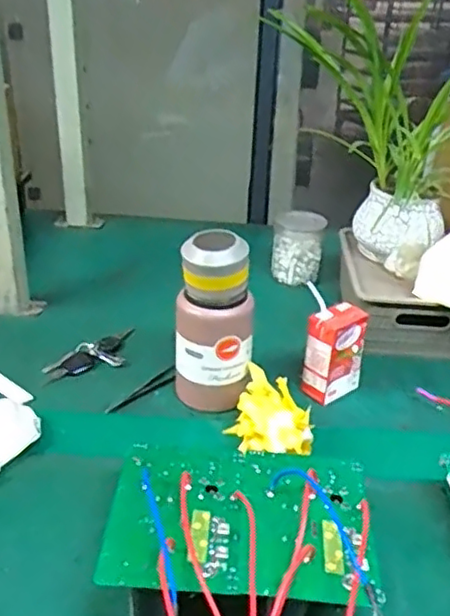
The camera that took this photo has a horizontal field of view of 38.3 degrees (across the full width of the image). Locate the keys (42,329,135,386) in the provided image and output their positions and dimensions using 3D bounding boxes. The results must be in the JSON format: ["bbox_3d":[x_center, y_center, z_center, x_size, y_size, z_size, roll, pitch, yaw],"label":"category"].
[{"bbox_3d":[-0.165,0.060,0.835,0.146,0.016,0.053,-22,38,-37],"label":"keys"}]

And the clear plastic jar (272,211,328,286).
[{"bbox_3d":[0.119,-0.093,1.059,0.077,0.110,0.077,2,29,-1],"label":"clear plastic jar"}]

